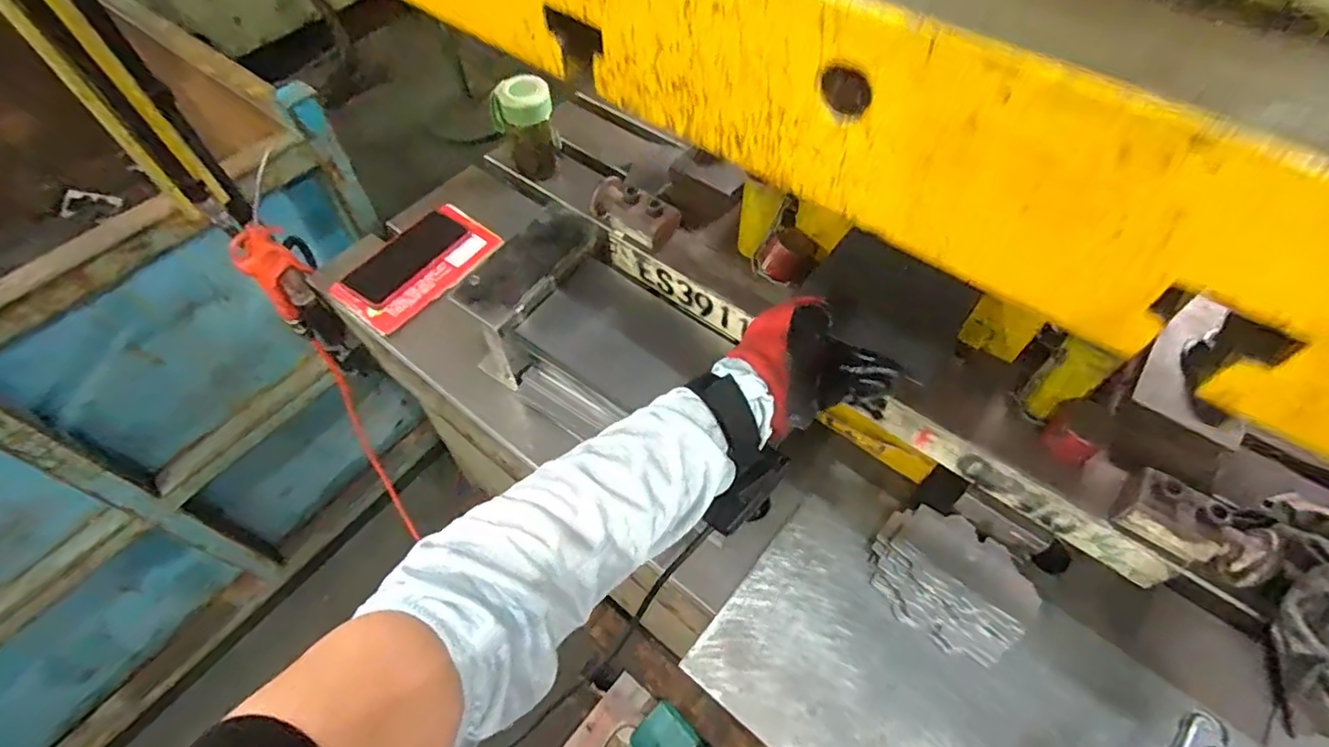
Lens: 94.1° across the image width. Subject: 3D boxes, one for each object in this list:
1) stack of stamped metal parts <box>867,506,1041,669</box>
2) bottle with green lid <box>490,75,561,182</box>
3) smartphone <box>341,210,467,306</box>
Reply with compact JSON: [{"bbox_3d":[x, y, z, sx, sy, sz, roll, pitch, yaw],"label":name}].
[{"bbox_3d":[0.254,0.185,0.555,0.134,0.053,0.098,31,62,19],"label":"stack of stamped metal parts"},{"bbox_3d":[-0.189,-0.337,0.851,0.078,0.126,0.061,-14,58,-9],"label":"bottle with green lid"},{"bbox_3d":[-0.330,-0.149,0.787,0.076,0.013,0.150,36,71,16],"label":"smartphone"}]

